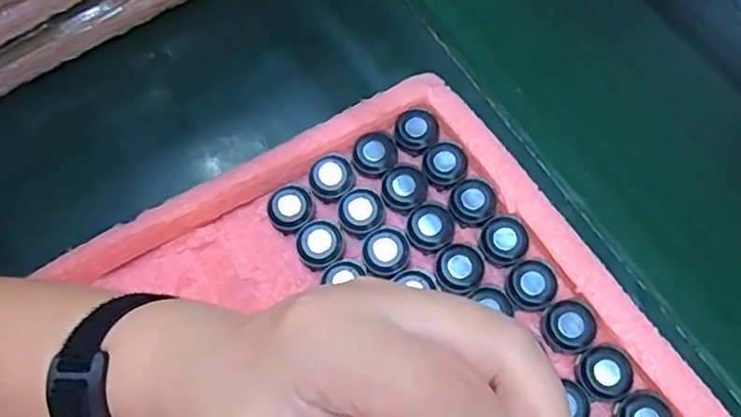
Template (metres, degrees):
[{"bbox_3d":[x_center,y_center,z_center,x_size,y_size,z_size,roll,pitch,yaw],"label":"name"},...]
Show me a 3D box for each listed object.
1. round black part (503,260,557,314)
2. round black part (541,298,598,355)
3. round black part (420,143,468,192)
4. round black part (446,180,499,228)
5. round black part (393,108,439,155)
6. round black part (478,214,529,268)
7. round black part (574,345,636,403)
[{"bbox_3d":[0.094,0.045,0.348,0.028,0.008,0.028,0,67,0],"label":"round black part"},{"bbox_3d":[0.112,0.067,0.338,0.028,0.009,0.029,0,67,0],"label":"round black part"},{"bbox_3d":[0.047,-0.027,0.379,0.028,0.008,0.030,0,67,0],"label":"round black part"},{"bbox_3d":[0.063,-0.004,0.368,0.028,0.008,0.030,0,67,0],"label":"round black part"},{"bbox_3d":[0.030,-0.050,0.391,0.028,0.010,0.028,0,67,0],"label":"round black part"},{"bbox_3d":[0.080,0.019,0.358,0.028,0.009,0.029,0,67,0],"label":"round black part"},{"bbox_3d":[0.129,0.091,0.330,0.029,0.006,0.028,0,67,0],"label":"round black part"}]

